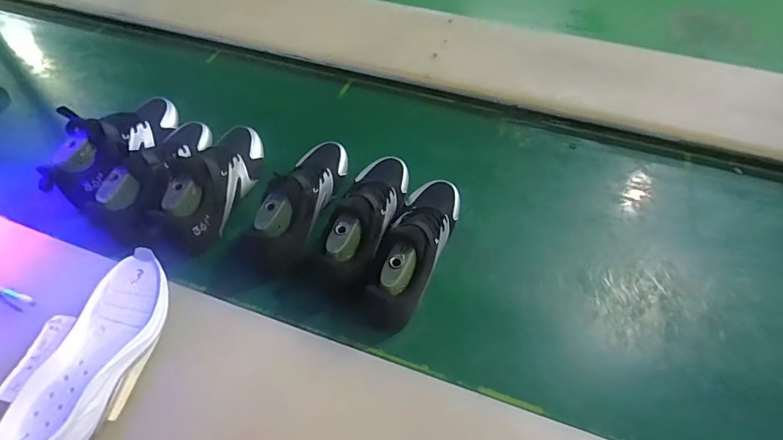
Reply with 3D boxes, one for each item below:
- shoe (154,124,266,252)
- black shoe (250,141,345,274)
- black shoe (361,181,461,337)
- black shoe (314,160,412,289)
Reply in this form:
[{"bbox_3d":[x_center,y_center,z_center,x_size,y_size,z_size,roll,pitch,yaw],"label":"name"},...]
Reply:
[{"bbox_3d":[-0.275,-0.072,0.652,0.087,0.095,0.255,4,53,0],"label":"shoe"},{"bbox_3d":[-0.132,-0.045,0.621,0.081,0.082,0.253,10,54,7],"label":"black shoe"},{"bbox_3d":[0.035,0.028,0.579,0.082,0.105,0.260,16,55,11],"label":"black shoe"},{"bbox_3d":[-0.033,-0.017,0.609,0.086,0.089,0.249,13,54,7],"label":"black shoe"}]

